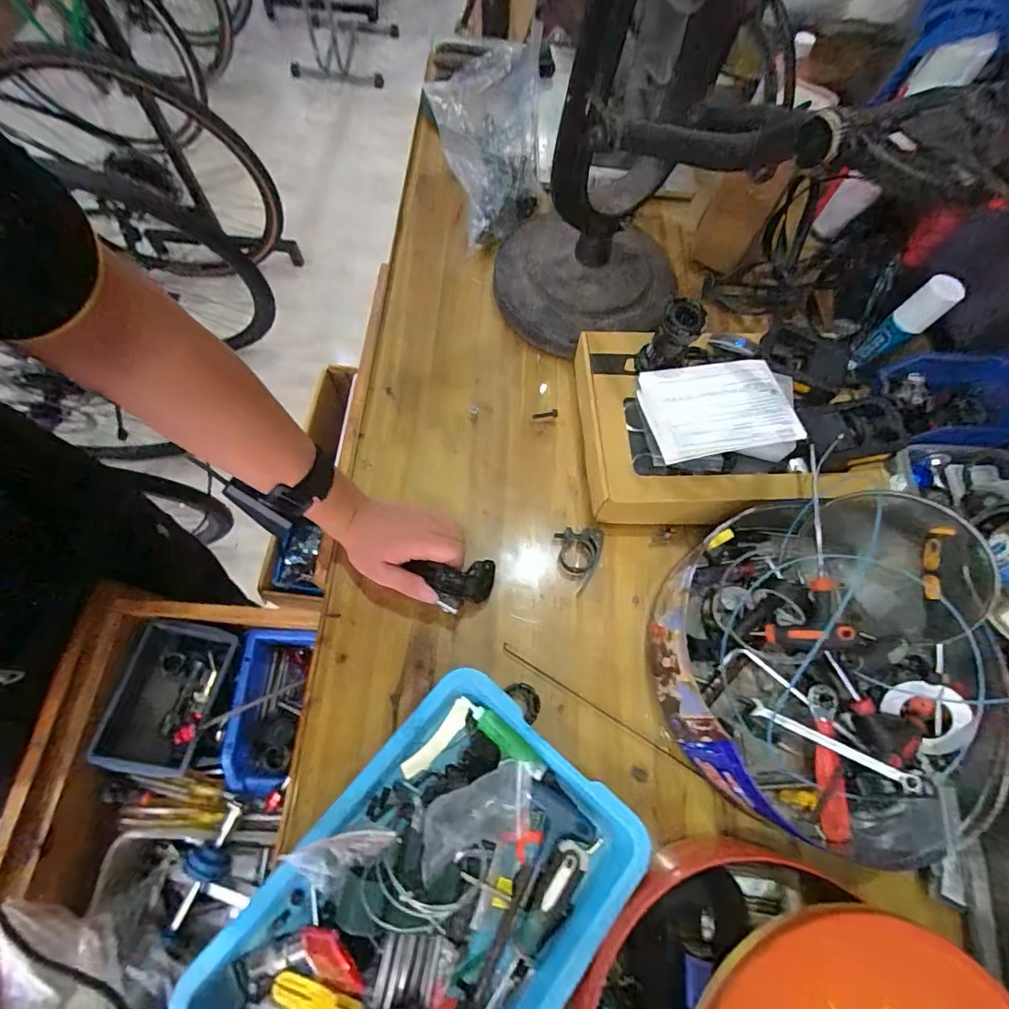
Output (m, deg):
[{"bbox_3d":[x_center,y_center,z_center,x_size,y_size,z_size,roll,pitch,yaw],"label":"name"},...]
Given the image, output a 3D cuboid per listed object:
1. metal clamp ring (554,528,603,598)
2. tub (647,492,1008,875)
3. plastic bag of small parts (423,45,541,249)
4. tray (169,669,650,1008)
[{"bbox_3d":[0.081,0.058,0.530,0.050,0.018,0.069,5,68,-2],"label":"metal clamp ring"},{"bbox_3d":[0.307,0.144,0.469,0.319,0.078,0.308,1,68,-3],"label":"tub"},{"bbox_3d":[-0.016,-0.471,0.648,0.138,0.128,0.169,-8,69,-7],"label":"plastic bag of small parts"},{"bbox_3d":[-0.060,0.322,0.381,0.222,0.080,0.315,39,71,11],"label":"tray"}]

